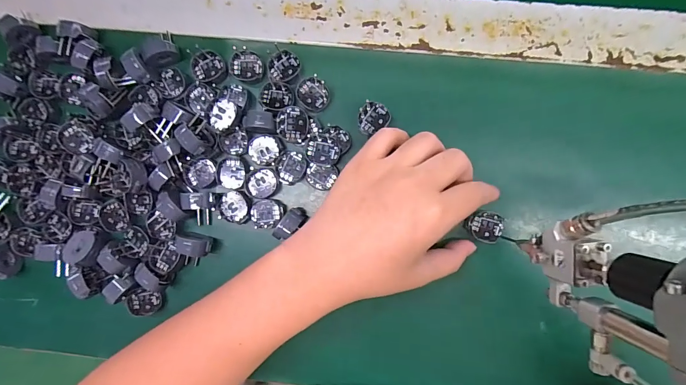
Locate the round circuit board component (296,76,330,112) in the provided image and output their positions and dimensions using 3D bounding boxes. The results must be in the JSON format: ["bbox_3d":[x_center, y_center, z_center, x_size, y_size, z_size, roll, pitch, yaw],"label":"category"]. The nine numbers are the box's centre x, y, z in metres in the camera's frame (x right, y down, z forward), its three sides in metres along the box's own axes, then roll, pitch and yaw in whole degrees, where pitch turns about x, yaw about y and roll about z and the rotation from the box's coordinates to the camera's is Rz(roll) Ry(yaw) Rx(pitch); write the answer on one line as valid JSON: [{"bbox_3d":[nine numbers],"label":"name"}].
[{"bbox_3d":[-0.025,-0.083,0.293,0.028,0.006,0.027,0,90,4],"label":"round circuit board component"}]

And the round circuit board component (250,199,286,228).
[{"bbox_3d":[-0.065,0.019,0.297,0.028,0.007,0.024,7,91,4],"label":"round circuit board component"}]

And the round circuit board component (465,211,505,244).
[{"bbox_3d":[0.118,0.028,0.284,0.027,0.004,0.029,0,90,4],"label":"round circuit board component"}]

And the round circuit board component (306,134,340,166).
[{"bbox_3d":[-0.016,-0.034,0.281,0.025,0.007,0.027,-1,78,6],"label":"round circuit board component"}]

